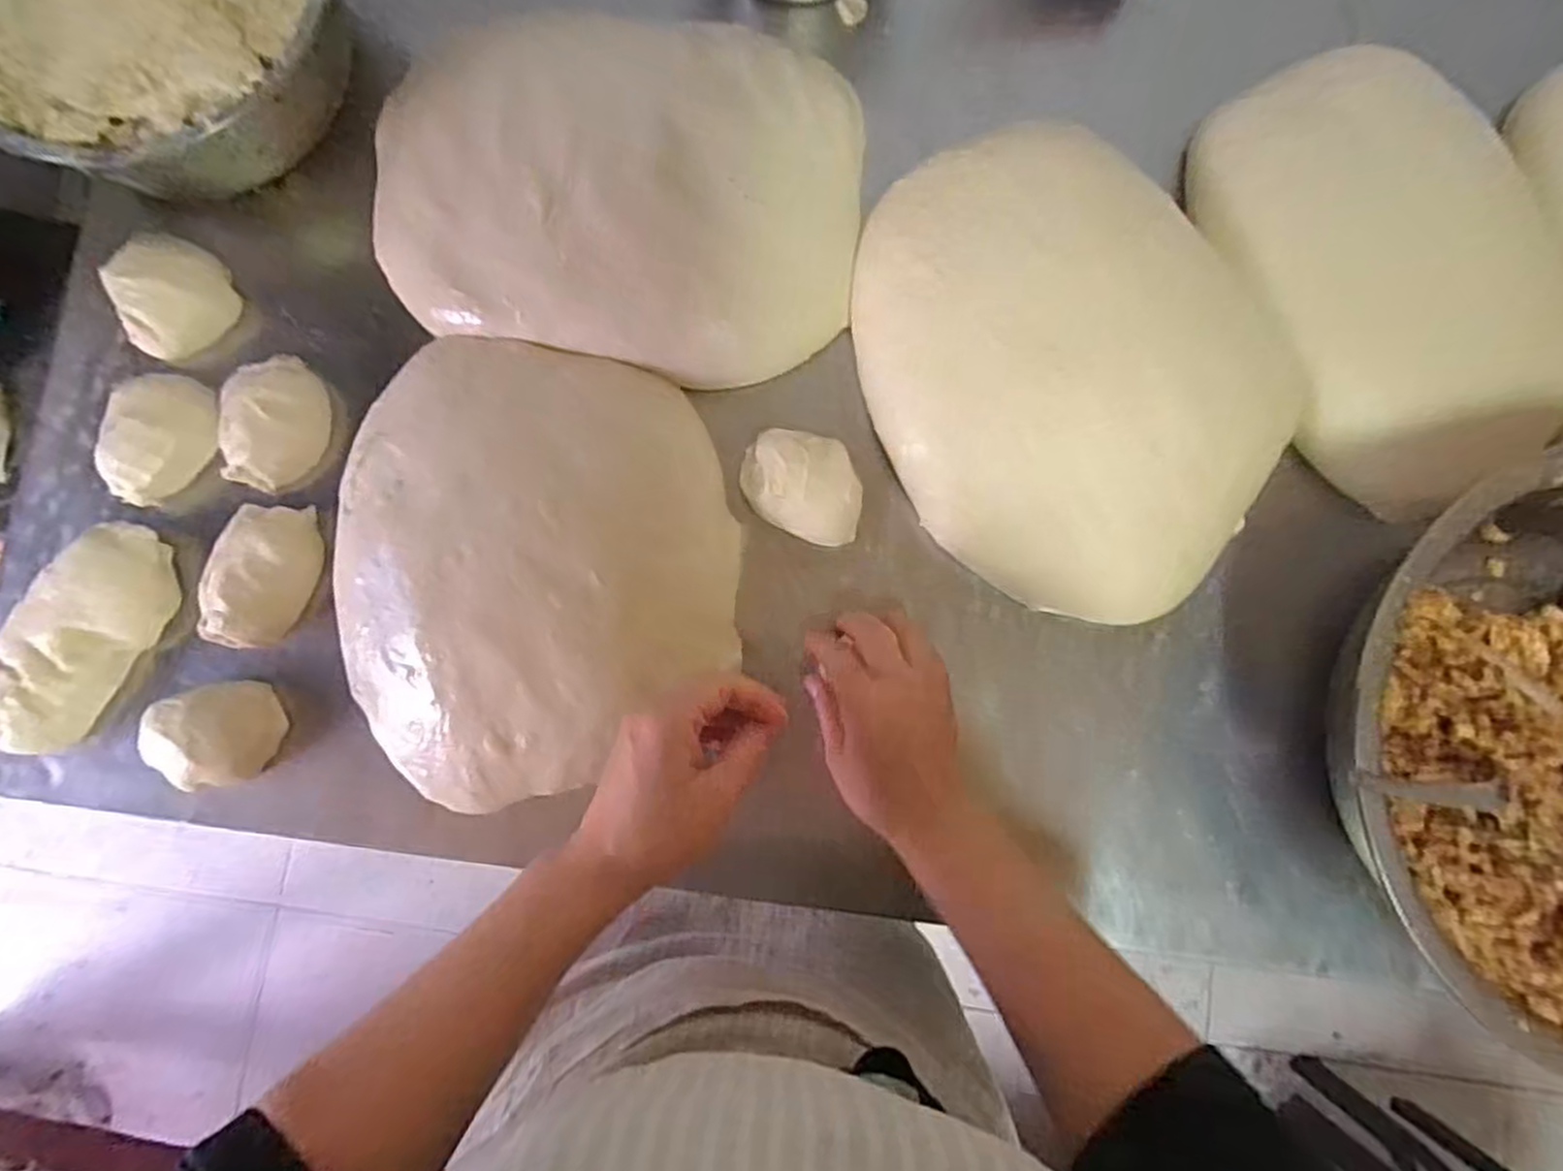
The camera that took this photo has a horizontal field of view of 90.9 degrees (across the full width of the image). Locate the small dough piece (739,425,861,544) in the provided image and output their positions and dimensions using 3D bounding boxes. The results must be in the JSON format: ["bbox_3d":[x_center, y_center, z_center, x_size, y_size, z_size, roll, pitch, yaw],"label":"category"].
[{"bbox_3d":[0.014,-0.065,0.501,0.079,0.038,0.069,13,84,0],"label":"small dough piece"}]

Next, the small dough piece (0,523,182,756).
[{"bbox_3d":[-0.431,0.027,0.468,0.067,0.034,0.141,29,85,2],"label":"small dough piece"}]

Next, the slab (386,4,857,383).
[{"bbox_3d":[-0.107,-0.254,0.490,0.316,0.058,0.226,7,84,0],"label":"slab"}]

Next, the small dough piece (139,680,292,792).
[{"bbox_3d":[-0.347,0.092,0.467,0.071,0.030,0.057,-16,85,-3],"label":"small dough piece"}]

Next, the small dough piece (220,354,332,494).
[{"bbox_3d":[-0.330,-0.106,0.491,0.059,0.034,0.084,25,84,1],"label":"small dough piece"}]

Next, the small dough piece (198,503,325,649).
[{"bbox_3d":[-0.327,-0.006,0.477,0.061,0.033,0.091,8,84,0],"label":"small dough piece"}]

